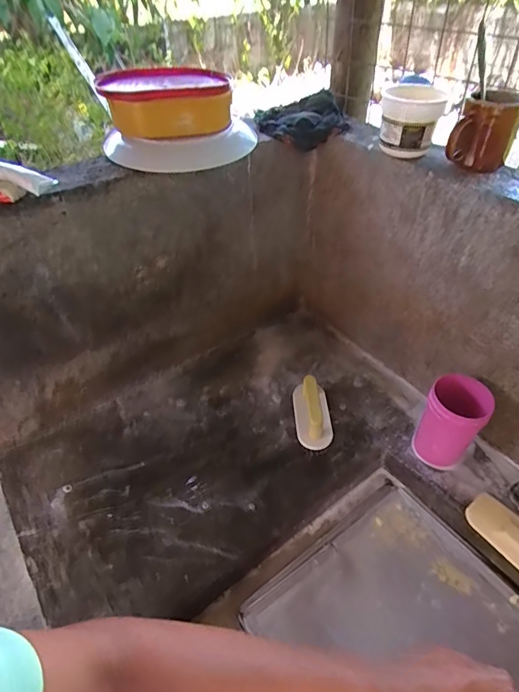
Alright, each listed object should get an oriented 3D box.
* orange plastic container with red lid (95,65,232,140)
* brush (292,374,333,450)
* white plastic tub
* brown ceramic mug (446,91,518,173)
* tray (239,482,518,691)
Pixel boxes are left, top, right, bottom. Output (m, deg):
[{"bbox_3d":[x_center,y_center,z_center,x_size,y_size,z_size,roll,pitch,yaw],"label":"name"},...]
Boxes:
[{"bbox_3d":[-0.133,-0.373,0.651,0.187,0.073,0.169,-19,46,-16],"label":"orange plastic container with red lid"},{"bbox_3d":[0.092,0.118,0.742,0.060,0.076,0.124,-3,44,0],"label":"brush"},{"bbox_3d":[0.224,-0.336,0.635,0.083,0.081,0.096,10,46,13],"label":"white plastic tub"},{"bbox_3d":[0.304,-0.285,0.573,0.073,0.084,0.085,21,49,23],"label":"brown ceramic mug"},{"bbox_3d":[0.230,0.444,0.523,0.372,0.037,0.483,-28,50,-24],"label":"tray"}]

